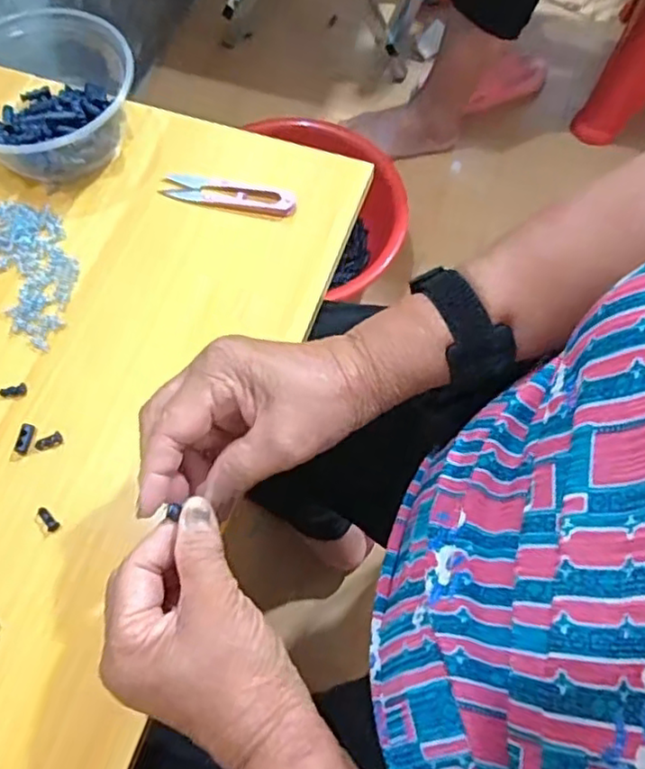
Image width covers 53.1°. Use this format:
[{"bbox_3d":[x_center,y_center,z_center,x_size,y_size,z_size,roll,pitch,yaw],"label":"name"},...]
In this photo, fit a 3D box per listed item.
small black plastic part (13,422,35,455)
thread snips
[{"bbox_3d":[-0.189,0.034,0.409,0.010,0.004,0.020,12,68,4],"label":"small black plastic part"},{"bbox_3d":[-0.070,-0.143,0.483,0.103,0.011,0.020,13,68,4],"label":"thread snips"}]

